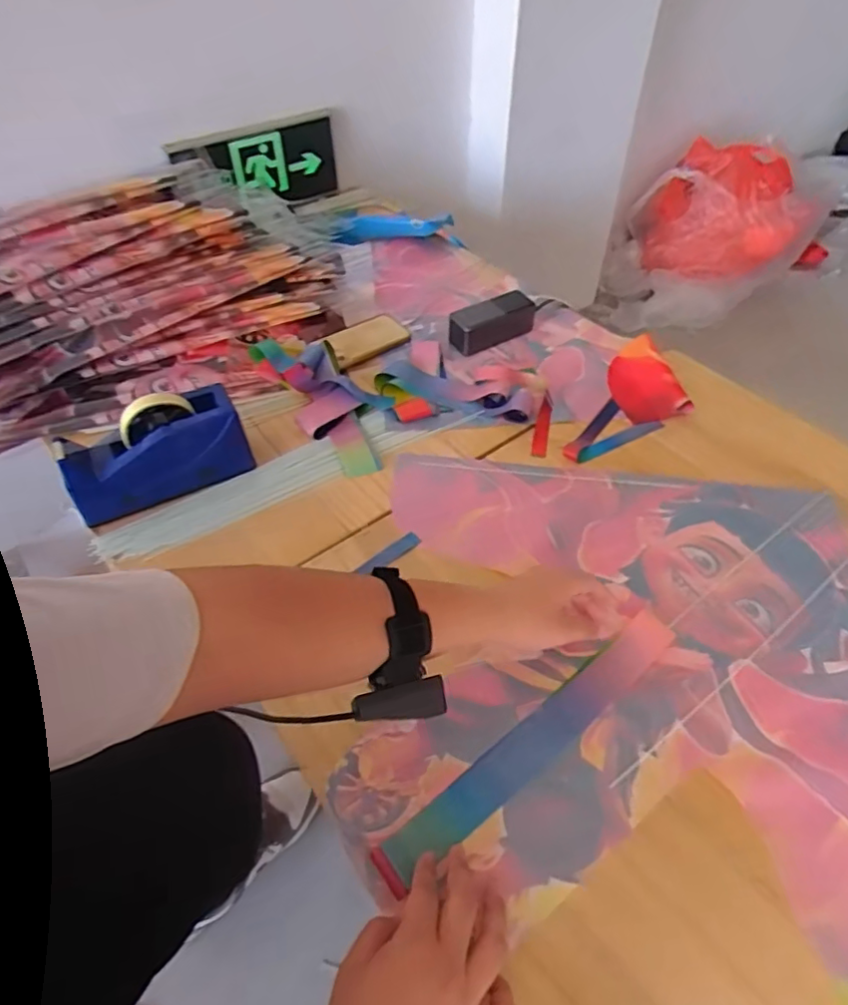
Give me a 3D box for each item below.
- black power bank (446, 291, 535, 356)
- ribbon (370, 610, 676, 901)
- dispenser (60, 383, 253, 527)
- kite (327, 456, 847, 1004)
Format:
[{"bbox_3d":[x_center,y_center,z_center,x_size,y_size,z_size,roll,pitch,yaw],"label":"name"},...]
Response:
[{"bbox_3d":[0.107,-0.285,0.942,0.142,0.051,0.059,-19,52,-15],"label":"black power bank"},{"bbox_3d":[0.104,0.209,0.538,0.343,0.010,0.039,-32,60,-22],"label":"ribbon"},{"bbox_3d":[-0.315,-0.061,0.710,0.201,0.124,0.061,-21,53,-17],"label":"dispenser"},{"bbox_3d":[0.198,0.155,0.580,0.498,0.032,0.493,5,48,7],"label":"kite"}]

